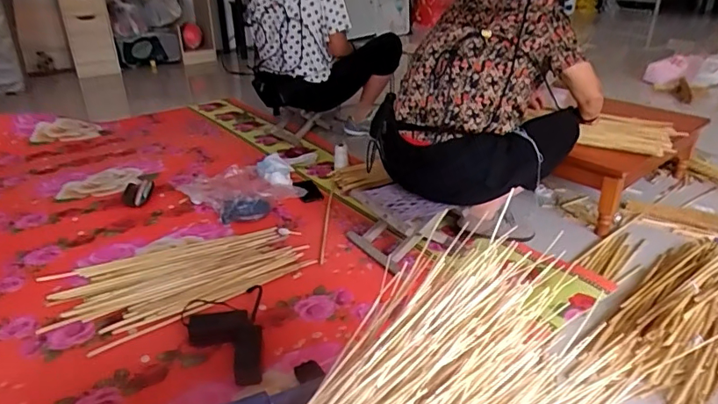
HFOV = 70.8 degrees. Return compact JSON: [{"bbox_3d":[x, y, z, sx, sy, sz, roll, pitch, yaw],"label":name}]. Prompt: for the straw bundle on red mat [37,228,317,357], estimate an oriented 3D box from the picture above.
[{"bbox_3d":[-0.459,0.192,1.364,0.652,0.029,0.369,-16,30,-28],"label":"straw bundle on red mat"}]

